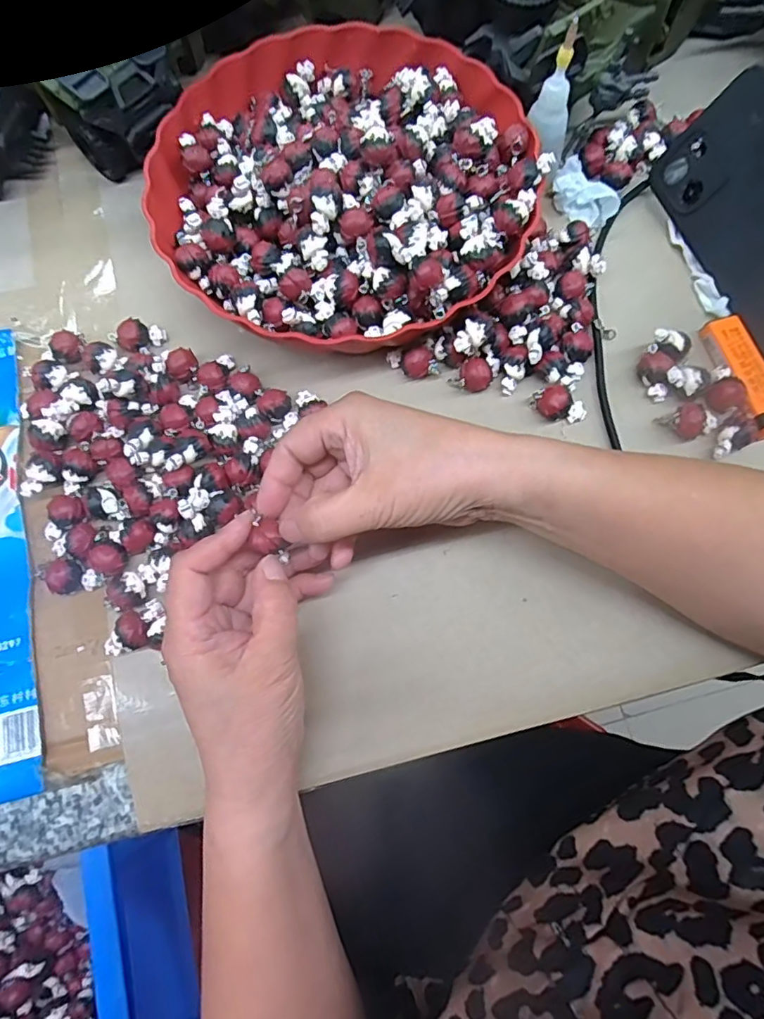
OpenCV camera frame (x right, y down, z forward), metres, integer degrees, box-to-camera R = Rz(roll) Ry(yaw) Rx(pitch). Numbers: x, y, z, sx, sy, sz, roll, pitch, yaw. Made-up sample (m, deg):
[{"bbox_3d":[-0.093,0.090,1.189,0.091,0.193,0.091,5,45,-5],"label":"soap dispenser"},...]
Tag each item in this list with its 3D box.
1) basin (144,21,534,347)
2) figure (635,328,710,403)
[{"bbox_3d":[-0.023,-0.214,0.356,0.241,0.063,0.234,-1,74,2],"label":"basin"},{"bbox_3d":[0.177,-0.088,0.329,0.036,0.020,0.038,-1,74,2],"label":"figure"}]

